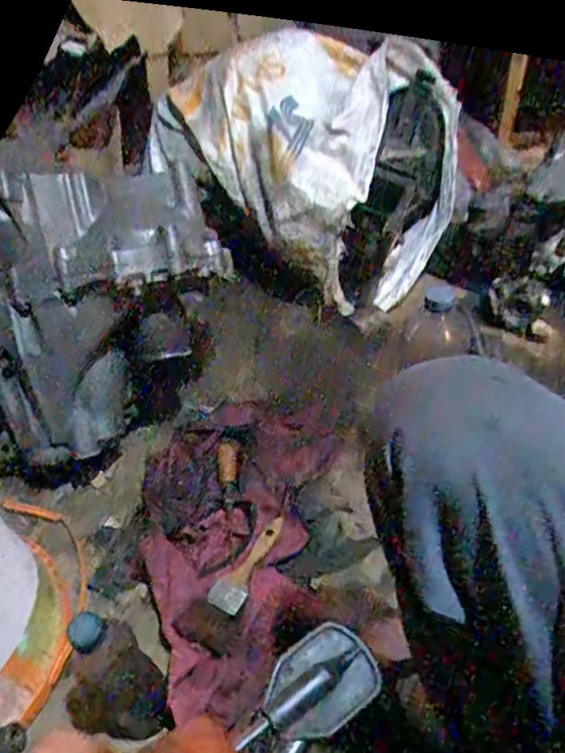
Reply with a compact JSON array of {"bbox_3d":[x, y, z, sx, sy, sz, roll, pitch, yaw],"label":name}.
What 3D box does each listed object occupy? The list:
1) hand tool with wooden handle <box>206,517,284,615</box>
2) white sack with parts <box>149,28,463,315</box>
[{"bbox_3d":[-0.046,0.240,0.789,0.043,0.032,0.151,14,50,19],"label":"hand tool with wooden handle"},{"bbox_3d":[0.041,-0.417,1.160,0.339,0.355,0.522,-38,54,-26],"label":"white sack with parts"}]

